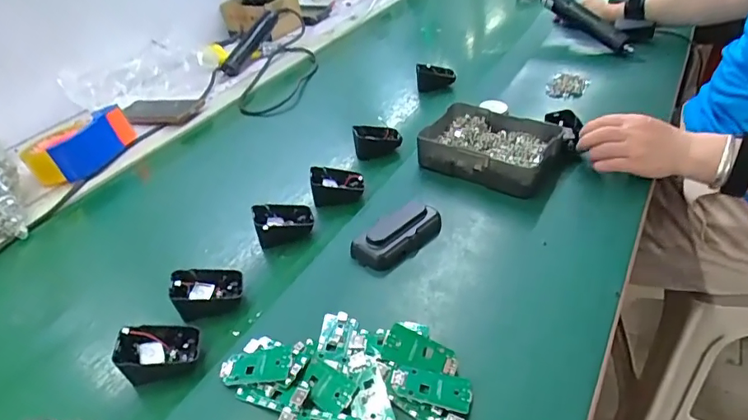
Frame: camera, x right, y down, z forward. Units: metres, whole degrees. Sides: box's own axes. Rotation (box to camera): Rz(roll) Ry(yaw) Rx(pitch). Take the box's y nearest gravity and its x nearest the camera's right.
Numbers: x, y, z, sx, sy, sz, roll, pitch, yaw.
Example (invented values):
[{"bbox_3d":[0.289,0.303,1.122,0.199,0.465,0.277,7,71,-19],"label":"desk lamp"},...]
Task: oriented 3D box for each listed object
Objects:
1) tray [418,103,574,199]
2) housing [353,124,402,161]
[{"bbox_3d":[0.155,-0.084,0.659,0.174,0.045,0.129,19,44,28],"label":"tray"},{"bbox_3d":[0.006,-0.100,0.719,0.068,0.035,0.047,-9,38,-4],"label":"housing"}]

